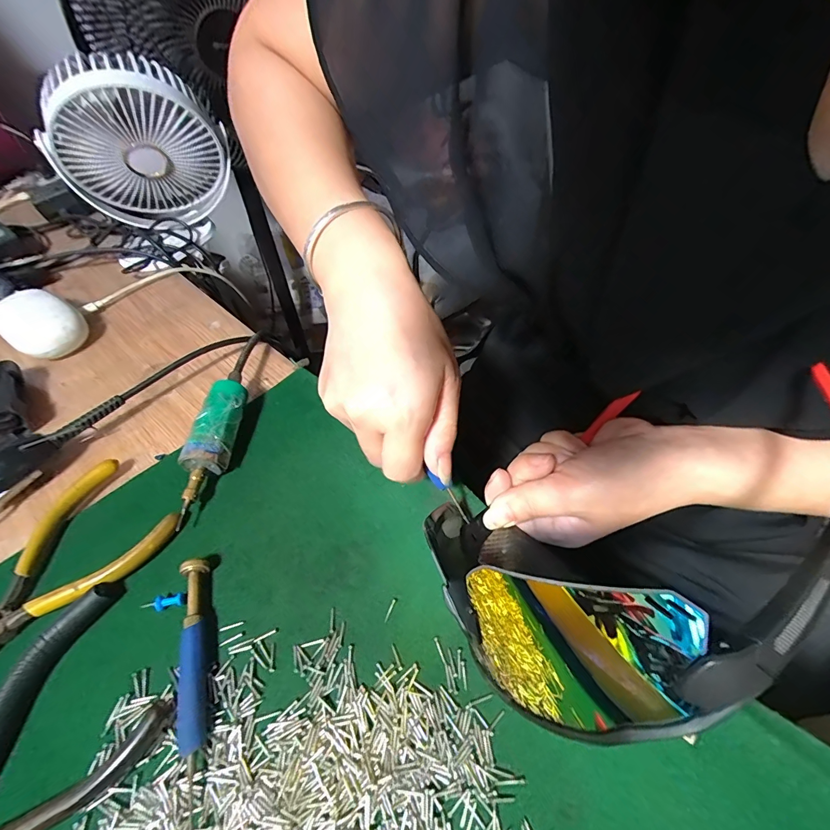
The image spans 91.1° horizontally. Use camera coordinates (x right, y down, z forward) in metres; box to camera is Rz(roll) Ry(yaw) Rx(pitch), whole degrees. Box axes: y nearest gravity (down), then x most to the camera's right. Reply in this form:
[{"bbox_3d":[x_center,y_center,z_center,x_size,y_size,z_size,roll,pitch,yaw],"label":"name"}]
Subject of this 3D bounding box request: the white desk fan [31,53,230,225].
[{"bbox_3d":[-0.283,-0.271,0.435,0.157,0.169,0.093,-37,58,-23],"label":"white desk fan"}]

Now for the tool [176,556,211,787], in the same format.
[{"bbox_3d":[-0.110,0.117,0.202,0.011,0.013,0.090,-14,52,-8],"label":"tool"}]

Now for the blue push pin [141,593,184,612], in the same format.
[{"bbox_3d":[-0.138,0.102,0.222,0.023,0.007,0.008,-4,51,0],"label":"blue push pin"}]

